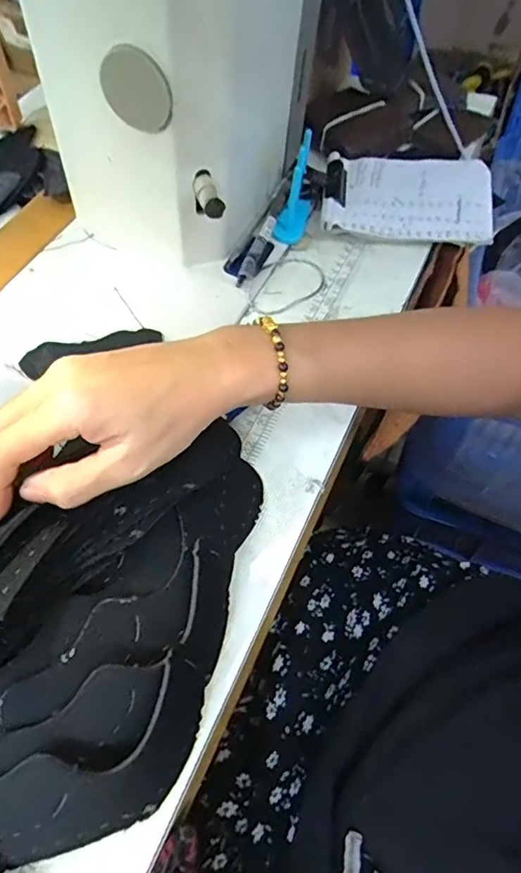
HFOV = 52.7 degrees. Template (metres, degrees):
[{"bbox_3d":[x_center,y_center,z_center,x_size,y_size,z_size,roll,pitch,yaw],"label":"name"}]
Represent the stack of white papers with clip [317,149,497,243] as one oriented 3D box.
[{"bbox_3d":[0.127,-0.208,0.461,0.137,0.023,0.096,5,58,6],"label":"stack of white papers with clip"}]

